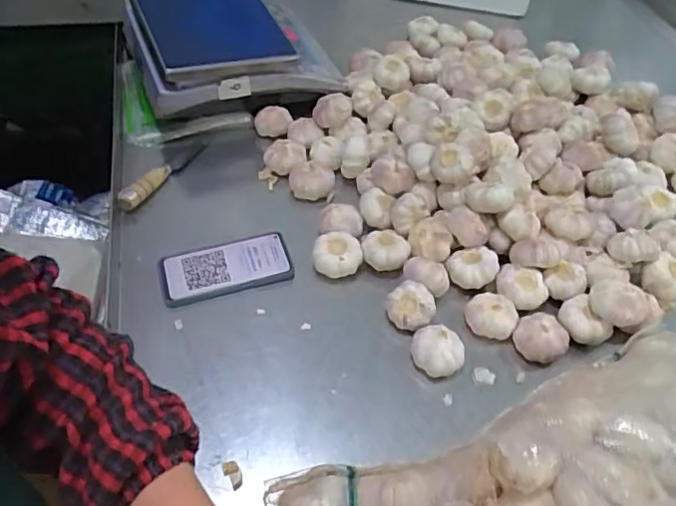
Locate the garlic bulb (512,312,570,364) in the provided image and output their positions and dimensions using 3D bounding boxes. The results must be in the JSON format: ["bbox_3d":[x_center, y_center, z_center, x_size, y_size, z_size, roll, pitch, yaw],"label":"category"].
[{"bbox_3d":[0.231,0.101,0.679,0.057,0.040,0.049,34,56,24],"label":"garlic bulb"}]

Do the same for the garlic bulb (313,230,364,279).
[{"bbox_3d":[0.000,0.006,0.734,0.059,0.042,0.059,1,50,-1],"label":"garlic bulb"}]

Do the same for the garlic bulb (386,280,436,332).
[{"bbox_3d":[0.083,0.065,0.689,0.053,0.046,0.048,13,50,9],"label":"garlic bulb"}]

